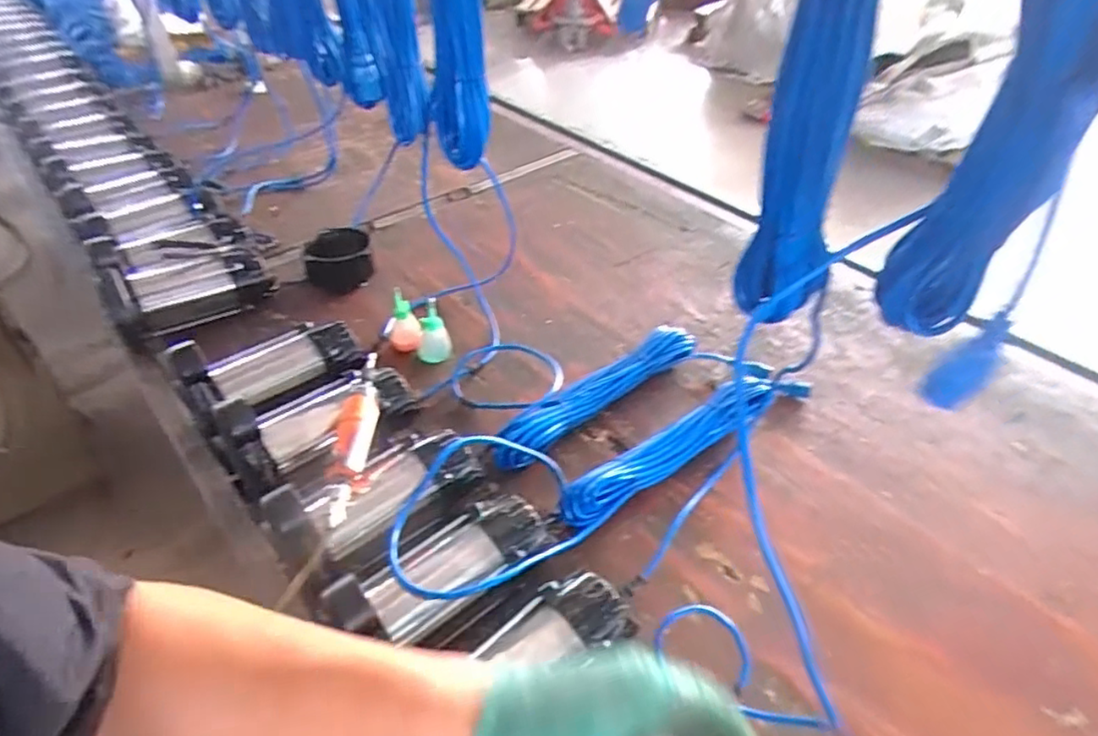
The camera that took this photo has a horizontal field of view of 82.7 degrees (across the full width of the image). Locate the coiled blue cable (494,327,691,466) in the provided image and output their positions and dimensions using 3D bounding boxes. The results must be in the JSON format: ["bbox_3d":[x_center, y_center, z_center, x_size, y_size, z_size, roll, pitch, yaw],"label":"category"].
[{"bbox_3d":[0.070,0.039,0.899,0.364,0.076,0.059,-31,52,-30],"label":"coiled blue cable"}]

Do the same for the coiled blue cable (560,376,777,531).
[{"bbox_3d":[0.165,0.112,0.826,0.358,0.061,0.060,-26,49,-26],"label":"coiled blue cable"}]

